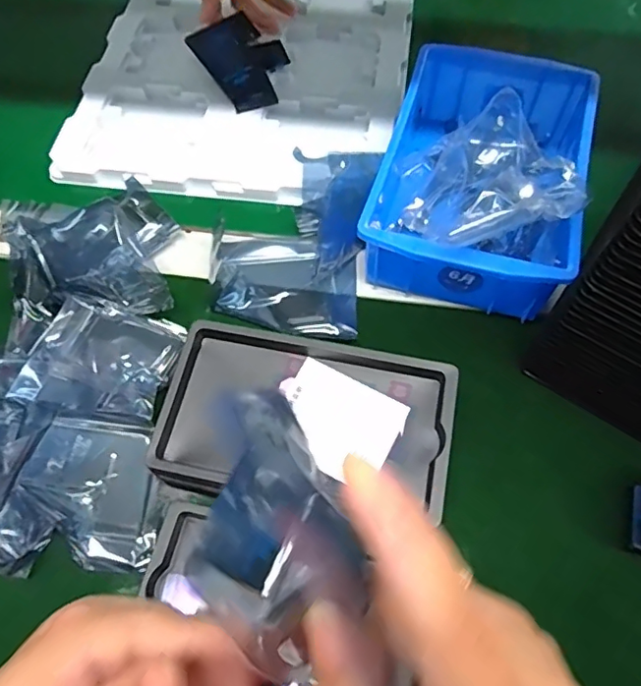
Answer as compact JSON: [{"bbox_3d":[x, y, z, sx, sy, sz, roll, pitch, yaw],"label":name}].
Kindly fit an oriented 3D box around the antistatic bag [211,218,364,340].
[{"bbox_3d":[-0.026,-0.045,0.394,0.113,0.011,0.076,13,65,8],"label":"antistatic bag"}]

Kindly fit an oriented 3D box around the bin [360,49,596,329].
[{"bbox_3d":[0.112,-0.120,0.396,0.123,0.062,0.198,16,65,9],"label":"bin"}]

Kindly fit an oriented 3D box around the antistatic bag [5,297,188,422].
[{"bbox_3d":[-0.142,0.014,0.356,0.089,0.008,0.074,15,65,9],"label":"antistatic bag"}]

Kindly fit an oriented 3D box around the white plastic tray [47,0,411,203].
[{"bbox_3d":[-0.064,-0.258,0.497,0.271,0.014,0.310,9,64,6],"label":"white plastic tray"}]

